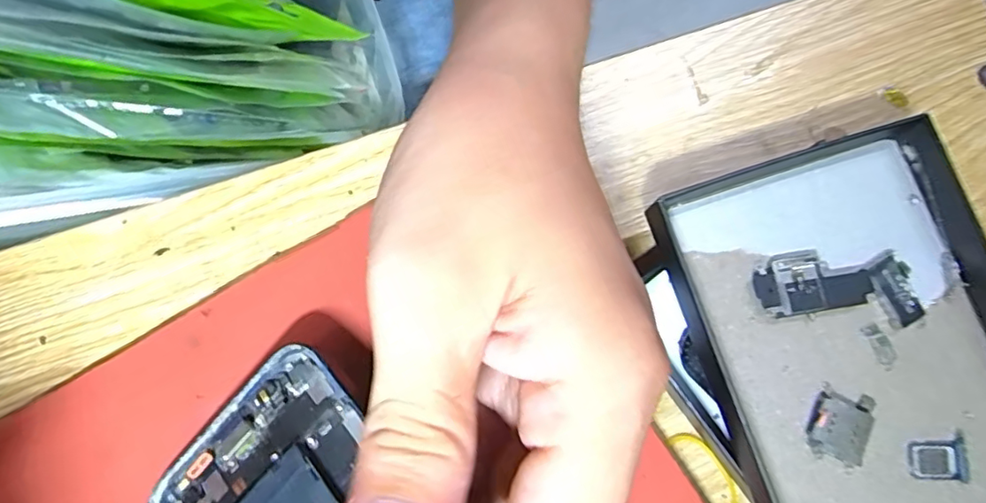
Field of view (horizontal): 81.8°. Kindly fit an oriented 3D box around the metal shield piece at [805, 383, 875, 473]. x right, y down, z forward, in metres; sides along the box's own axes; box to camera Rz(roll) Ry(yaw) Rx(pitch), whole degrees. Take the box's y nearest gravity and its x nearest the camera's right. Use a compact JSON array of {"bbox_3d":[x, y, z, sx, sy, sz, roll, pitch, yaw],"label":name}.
[{"bbox_3d":[0.107,0.053,0.174,0.018,0.004,0.023,25,78,0],"label":"metal shield piece"}]

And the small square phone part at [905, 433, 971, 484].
[{"bbox_3d":[0.137,0.063,0.174,0.018,0.004,0.014,1,79,-4],"label":"small square phone part"}]

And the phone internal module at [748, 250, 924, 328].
[{"bbox_3d":[0.110,0.012,0.181,0.051,0.005,0.023,-1,79,-5],"label":"phone internal module"}]

